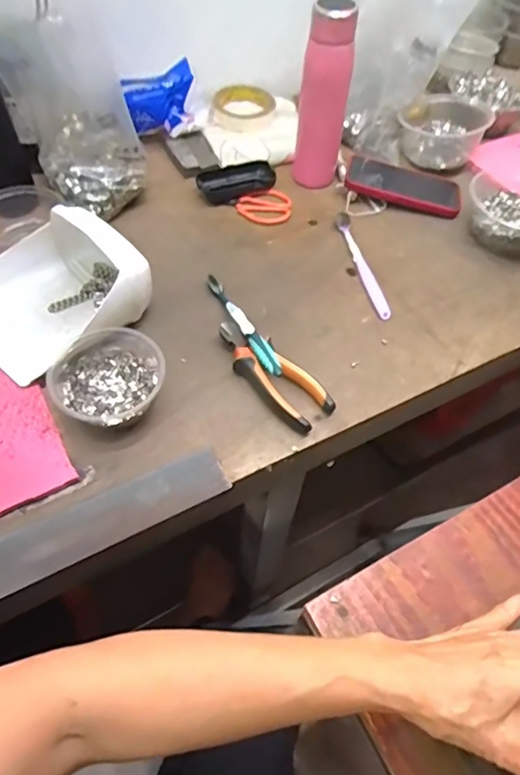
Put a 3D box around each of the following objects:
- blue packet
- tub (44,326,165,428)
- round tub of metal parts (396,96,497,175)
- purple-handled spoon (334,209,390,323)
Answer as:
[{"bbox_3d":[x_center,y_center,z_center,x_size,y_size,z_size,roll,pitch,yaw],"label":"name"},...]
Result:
[{"bbox_3d":[-0.144,-0.407,0.740,0.106,0.081,0.032,-24,56,-20],"label":"blue packet"},{"bbox_3d":[-0.150,-0.005,0.520,0.105,0.041,0.103,2,58,-3],"label":"tub"},{"bbox_3d":[0.282,-0.400,0.799,0.124,0.062,0.127,2,58,-3],"label":"round tub of metal parts"},{"bbox_3d":[0.130,-0.157,0.661,0.020,0.010,0.178,-8,59,-9],"label":"purple-handled spoon"}]

